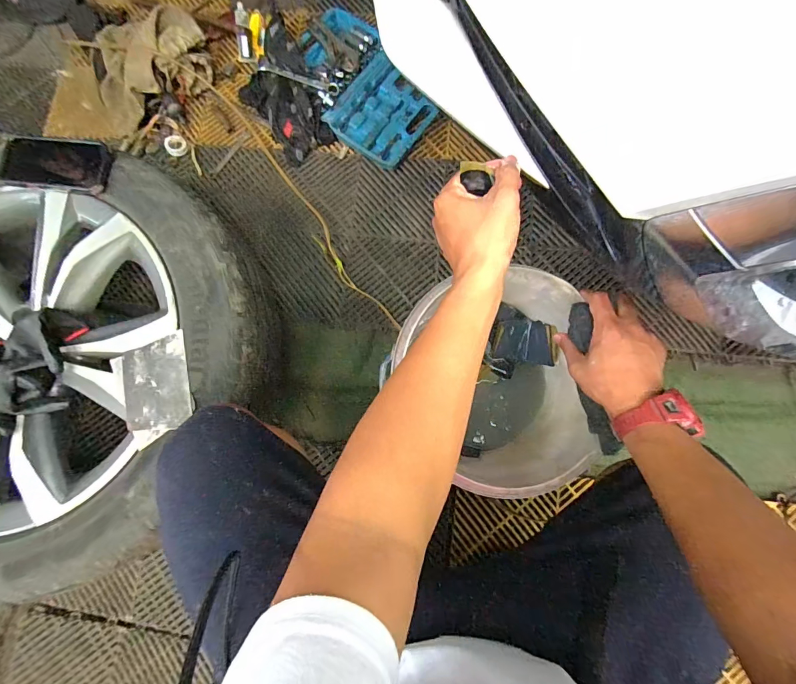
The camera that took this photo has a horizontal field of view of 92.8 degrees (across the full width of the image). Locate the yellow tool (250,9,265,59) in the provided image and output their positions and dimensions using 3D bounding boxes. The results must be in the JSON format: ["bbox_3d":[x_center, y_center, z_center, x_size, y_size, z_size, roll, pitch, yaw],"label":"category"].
[{"bbox_3d":[-0.352,-0.778,0.950,0.030,0.028,0.125,-5,81,1],"label":"yellow tool"}]

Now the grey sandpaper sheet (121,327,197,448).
[{"bbox_3d":[-0.357,0.068,0.564,0.099,0.011,0.148,-16,74,1],"label":"grey sandpaper sheet"}]

